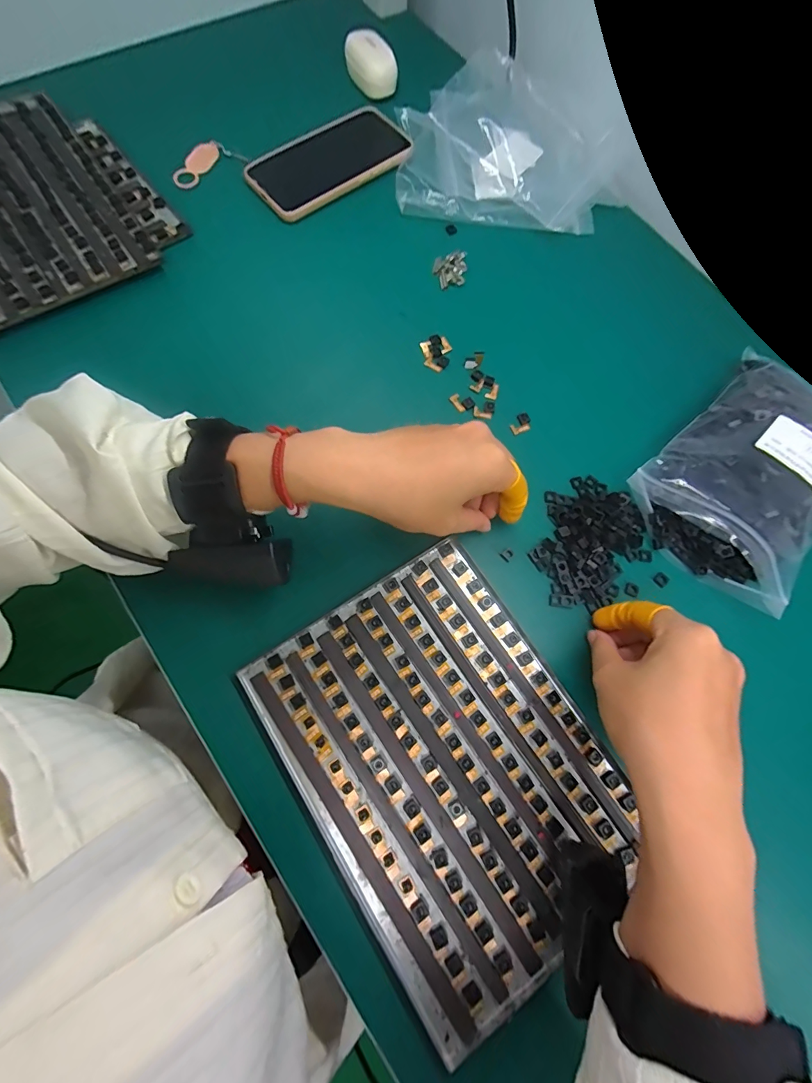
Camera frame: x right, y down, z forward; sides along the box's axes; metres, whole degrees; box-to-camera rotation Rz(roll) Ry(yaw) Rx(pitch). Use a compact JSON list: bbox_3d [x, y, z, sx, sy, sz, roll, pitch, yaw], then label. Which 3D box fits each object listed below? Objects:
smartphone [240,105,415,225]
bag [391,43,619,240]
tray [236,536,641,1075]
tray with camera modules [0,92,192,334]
[{"bbox_3d":[-0.076,-0.371,0.411,0.155,0.013,0.073,-36,78,-11],"label":"smartphone"},{"bbox_3d":[0.105,-0.394,0.415,0.212,0.038,0.182,11,74,1],"label":"bag"},{"bbox_3d":[0.029,0.142,0.276,0.179,0.007,0.242,-32,78,-10],"label":"tray"},{"bbox_3d":[-0.356,-0.285,0.371,0.241,0.024,0.245,-39,79,-12],"label":"tray with camera modules"}]

